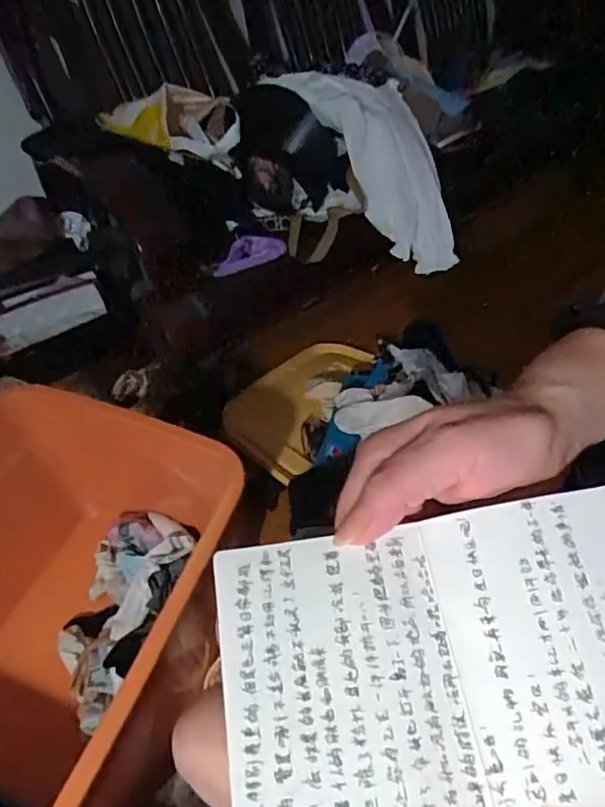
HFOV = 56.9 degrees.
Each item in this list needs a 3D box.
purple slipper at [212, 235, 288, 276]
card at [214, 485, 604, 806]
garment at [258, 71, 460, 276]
[{"bbox_3d":[-0.111,-0.309,1.136,0.150,0.024,0.065,-18,85,3],"label":"purple slipper"},{"bbox_3d":[0.056,0.097,0.204,0.165,0.008,0.113,-8,60,-4],"label":"card"},{"bbox_3d":[0.194,-0.552,1.247,0.329,0.545,0.103,-45,16,-28],"label":"garment"}]

